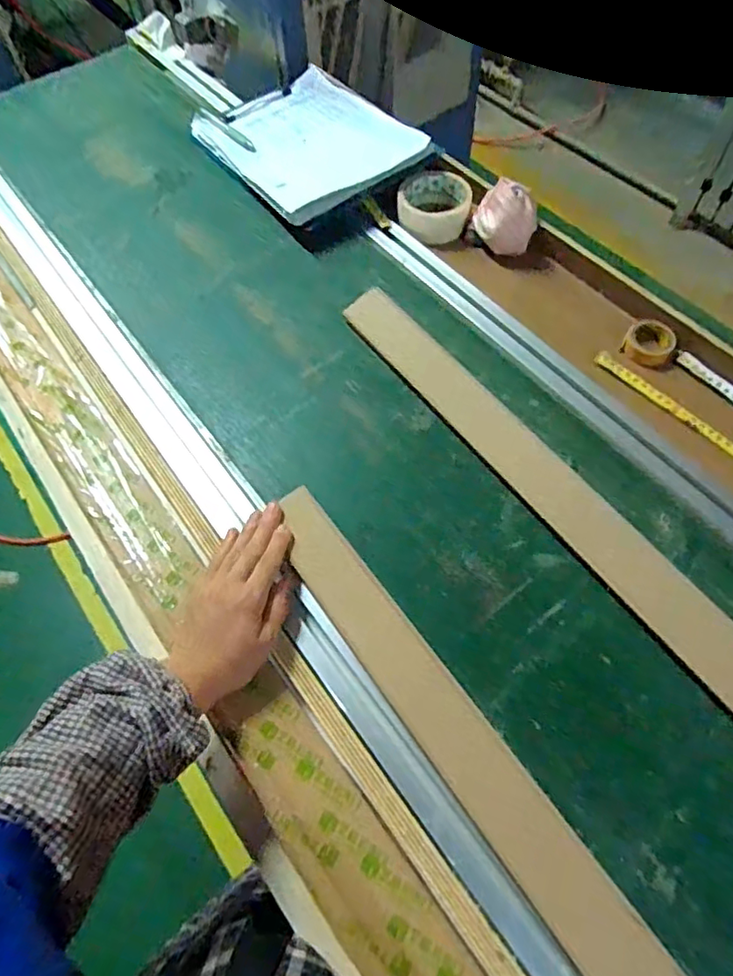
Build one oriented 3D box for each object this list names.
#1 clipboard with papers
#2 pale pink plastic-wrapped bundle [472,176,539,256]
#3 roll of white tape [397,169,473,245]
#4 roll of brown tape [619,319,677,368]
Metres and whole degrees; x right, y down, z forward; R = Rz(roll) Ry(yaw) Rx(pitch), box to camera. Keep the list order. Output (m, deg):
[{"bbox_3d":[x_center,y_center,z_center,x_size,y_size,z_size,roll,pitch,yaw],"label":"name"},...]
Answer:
[{"bbox_3d":[-0.072,-0.469,0.773,0.230,0.019,0.304,-34,62,-13],"label":"clipboard with papers"},{"bbox_3d":[0.166,-0.323,0.687,0.073,0.060,0.050,14,64,10],"label":"pale pink plastic-wrapped bundle"},{"bbox_3d":[0.088,-0.369,0.746,0.092,0.048,0.095,2,62,5],"label":"roll of white tape"},{"bbox_3d":[0.312,-0.160,0.633,0.050,0.026,0.046,26,66,15],"label":"roll of brown tape"}]

